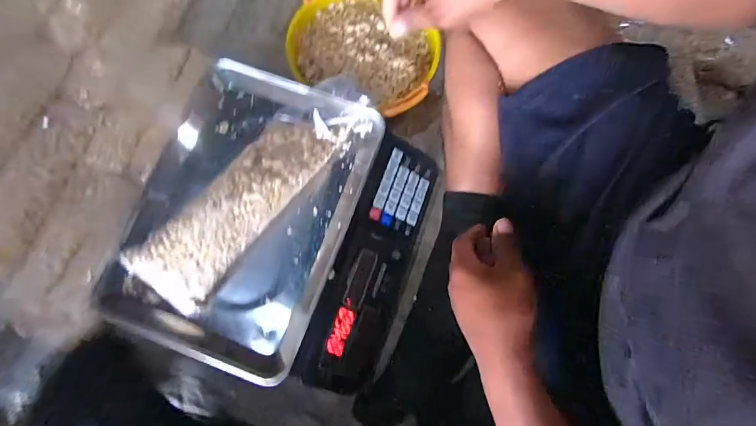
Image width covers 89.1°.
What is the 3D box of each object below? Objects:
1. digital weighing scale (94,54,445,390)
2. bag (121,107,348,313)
[{"bbox_3d":[-0.122,0.016,0.487,0.335,0.094,0.331,19,76,3],"label":"digital weighing scale"},{"bbox_3d":[-0.150,-0.019,0.438,0.084,0.058,0.269,41,78,8],"label":"bag"}]

